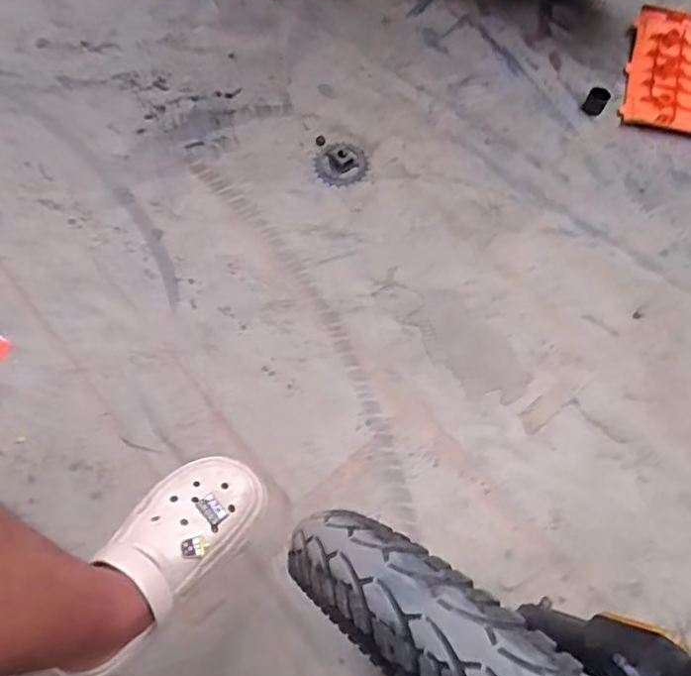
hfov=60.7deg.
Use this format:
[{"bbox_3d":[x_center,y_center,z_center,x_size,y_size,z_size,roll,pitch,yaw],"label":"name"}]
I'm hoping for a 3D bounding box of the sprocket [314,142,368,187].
[{"bbox_3d":[-0.006,-0.277,0.942,0.087,0.007,0.078,-23,76,-14],"label":"sprocket"}]

